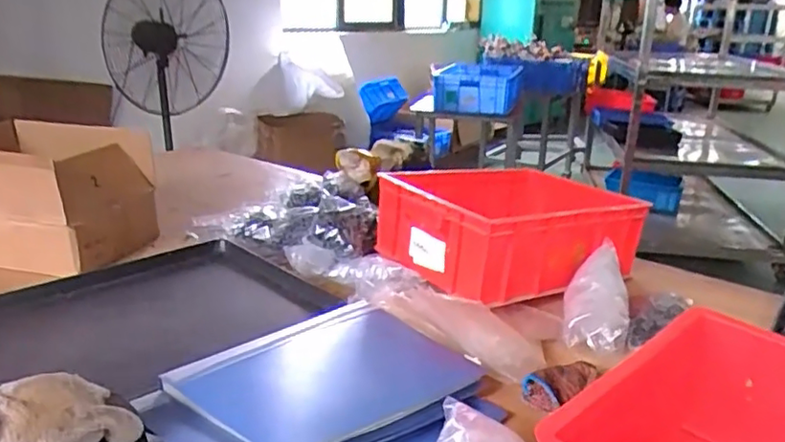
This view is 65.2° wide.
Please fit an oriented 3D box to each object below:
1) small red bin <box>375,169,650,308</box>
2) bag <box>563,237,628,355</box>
[{"bbox_3d":[0.204,0.007,1.080,0.375,0.141,0.304,-11,24,-30],"label":"small red bin"},{"bbox_3d":[0.297,0.101,0.894,0.086,0.050,0.191,8,41,17],"label":"bag"}]

